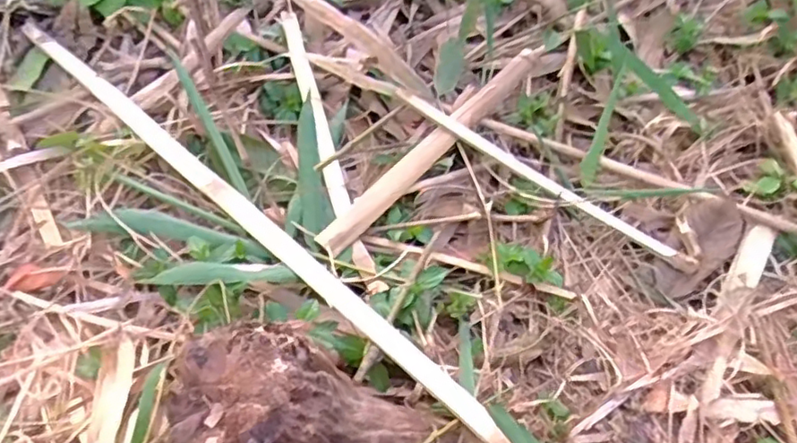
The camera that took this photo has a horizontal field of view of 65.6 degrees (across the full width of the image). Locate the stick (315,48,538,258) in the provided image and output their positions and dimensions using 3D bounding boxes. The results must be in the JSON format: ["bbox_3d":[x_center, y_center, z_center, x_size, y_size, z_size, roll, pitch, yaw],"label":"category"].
[{"bbox_3d":[0.053,-0.105,0.791,0.036,0.021,0.424,38,64,14],"label":"stick"}]

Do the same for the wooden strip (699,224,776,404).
[{"bbox_3d":[0.384,0.097,0.702,0.032,0.012,0.241,32,62,11],"label":"wooden strip"}]

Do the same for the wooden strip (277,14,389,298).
[{"bbox_3d":[-0.096,-0.111,0.777,0.028,0.013,0.454,-13,63,-13],"label":"wooden strip"}]

